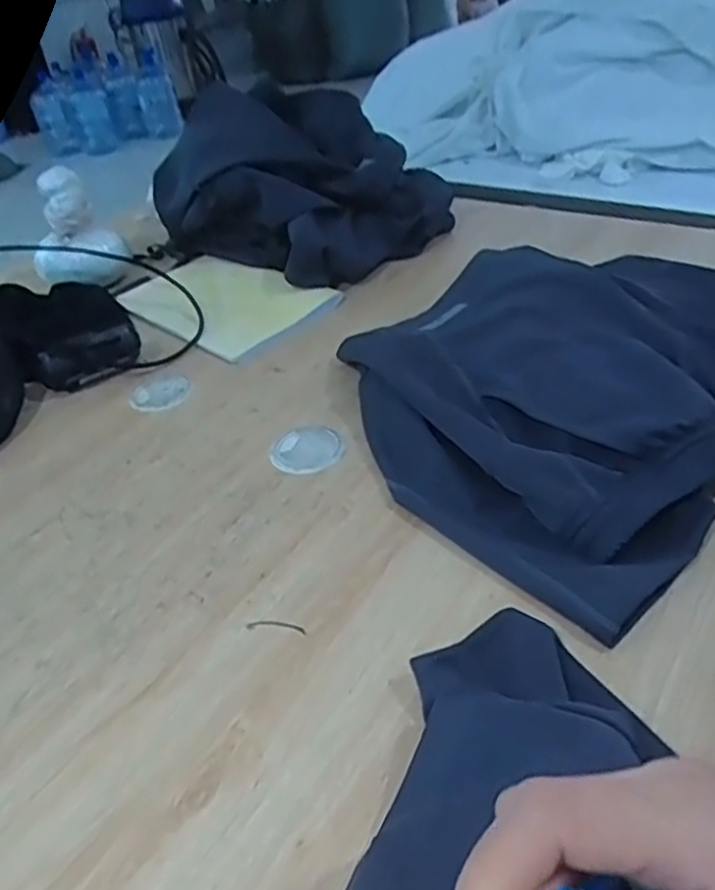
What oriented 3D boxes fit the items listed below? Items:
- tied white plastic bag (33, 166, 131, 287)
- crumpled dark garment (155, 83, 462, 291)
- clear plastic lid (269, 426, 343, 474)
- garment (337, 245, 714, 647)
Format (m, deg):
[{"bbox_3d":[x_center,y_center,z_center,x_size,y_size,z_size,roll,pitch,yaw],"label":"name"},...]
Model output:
[{"bbox_3d":[-0.370,-0.276,0.917,0.089,0.138,0.094,5,40,16],"label":"tied white plastic bag"},{"bbox_3d":[-0.077,-0.352,0.948,0.327,0.185,0.270,20,46,31],"label":"crumpled dark garment"},{"bbox_3d":[-0.046,0.005,0.636,0.065,0.004,0.063,-6,40,5],"label":"clear plastic lid"},{"bbox_3d":[0.202,-0.071,0.629,0.416,0.077,0.386,-26,42,-23],"label":"garment"}]

